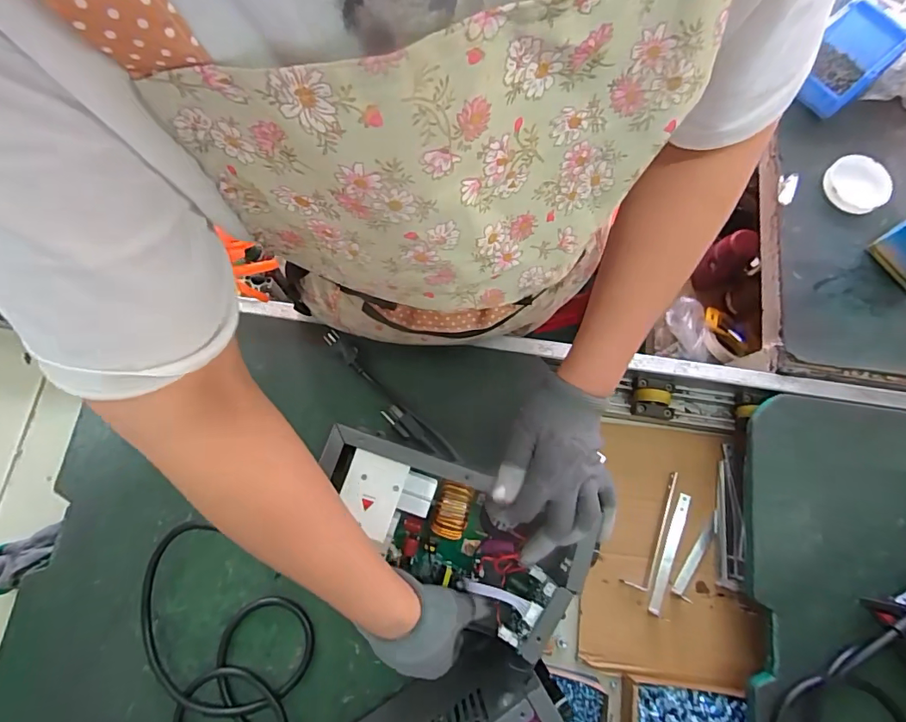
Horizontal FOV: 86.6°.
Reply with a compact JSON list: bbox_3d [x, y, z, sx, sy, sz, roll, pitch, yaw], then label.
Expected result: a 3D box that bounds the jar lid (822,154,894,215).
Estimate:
[{"bbox_3d":[0.589,-0.258,0.700,0.081,0.021,0.086,0,74,-1],"label":"jar lid"}]

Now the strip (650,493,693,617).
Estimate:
[{"bbox_3d":[0.295,0.260,0.652,0.018,0.011,0.159,22,73,9],"label":"strip"}]

